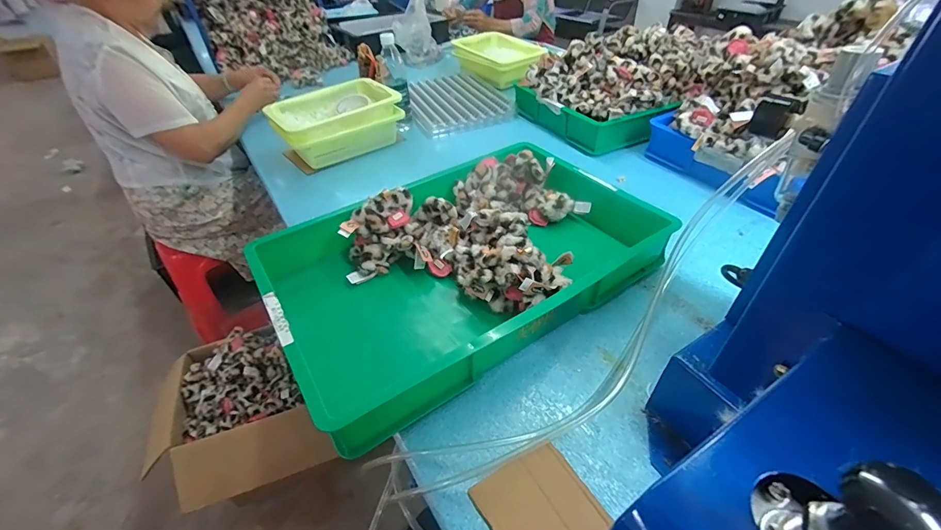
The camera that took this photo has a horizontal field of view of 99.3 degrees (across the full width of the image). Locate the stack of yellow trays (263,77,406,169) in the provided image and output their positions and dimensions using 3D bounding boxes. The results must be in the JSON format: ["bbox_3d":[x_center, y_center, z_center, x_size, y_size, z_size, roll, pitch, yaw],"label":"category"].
[{"bbox_3d":[-0.326,-0.344,0.976,0.274,0.115,0.189,-28,47,-25],"label":"stack of yellow trays"}]

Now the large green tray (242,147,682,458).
[{"bbox_3d":[-0.009,-0.019,0.618,0.558,0.091,0.369,-27,47,-24],"label":"large green tray"}]

